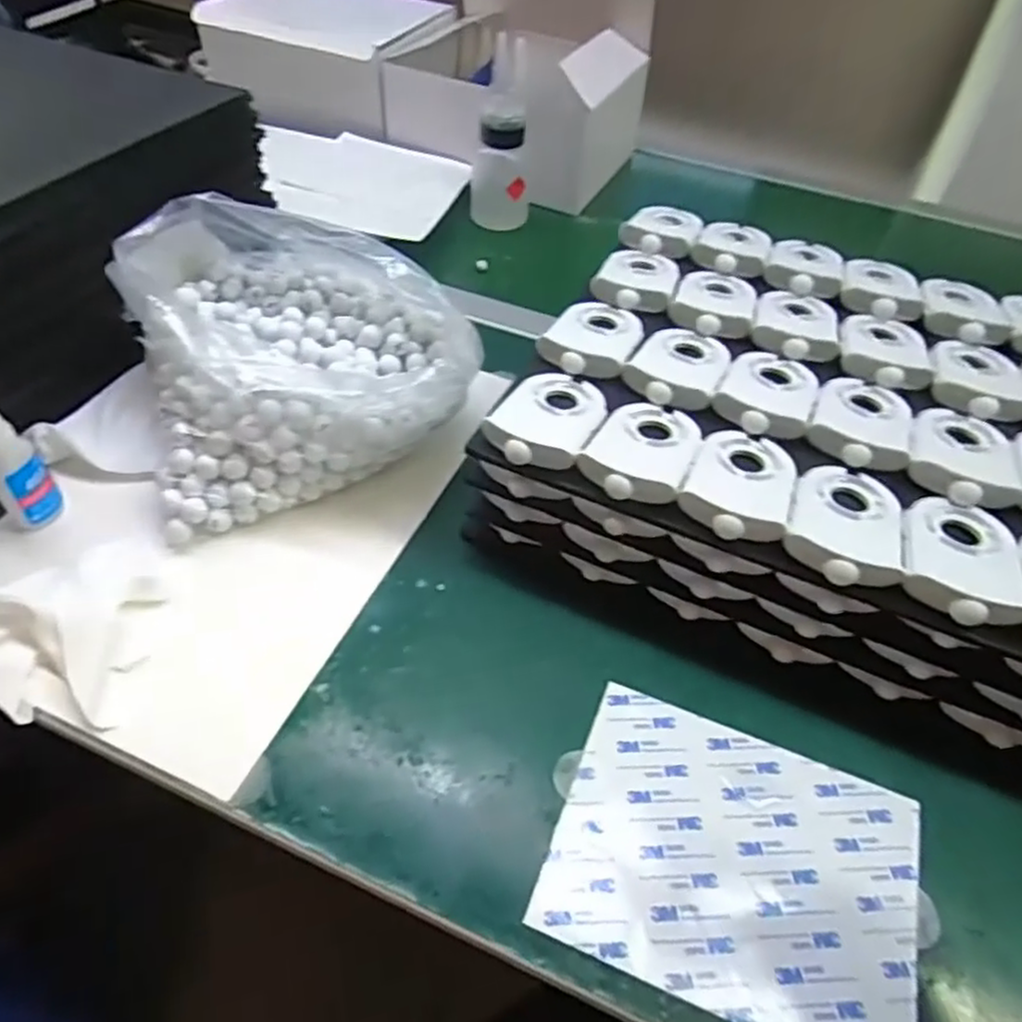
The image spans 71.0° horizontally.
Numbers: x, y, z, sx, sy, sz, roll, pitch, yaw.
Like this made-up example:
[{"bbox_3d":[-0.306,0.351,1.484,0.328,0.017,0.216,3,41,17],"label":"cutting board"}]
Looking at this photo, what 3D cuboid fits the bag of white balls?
[{"bbox_3d":[-0.154,-0.123,0.522,0.218,0.106,0.228,-14,51,-17],"label":"bag of white balls"}]

